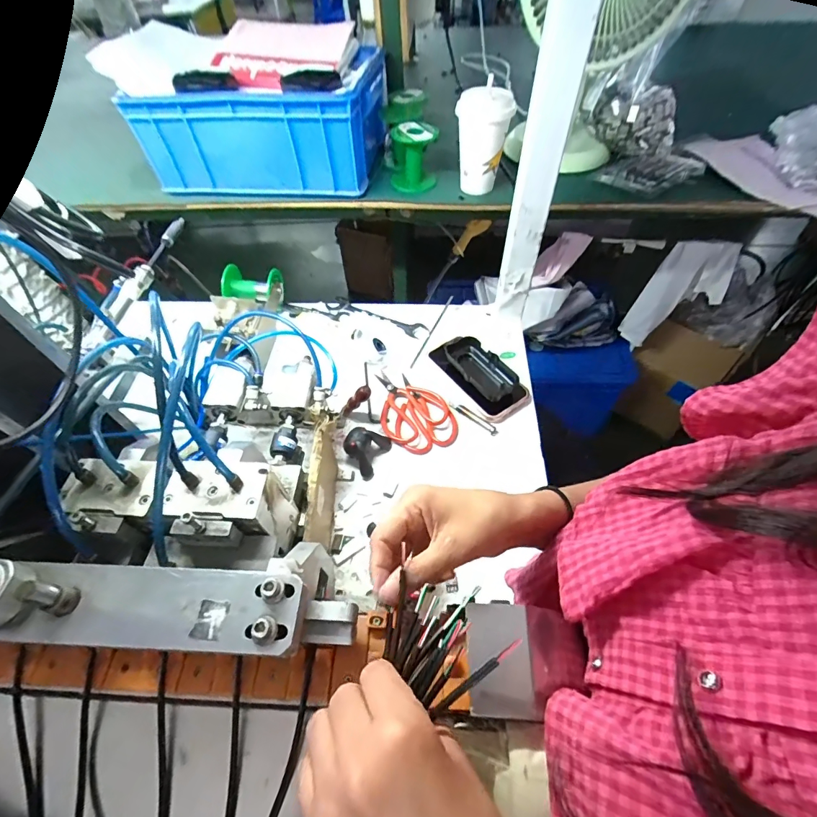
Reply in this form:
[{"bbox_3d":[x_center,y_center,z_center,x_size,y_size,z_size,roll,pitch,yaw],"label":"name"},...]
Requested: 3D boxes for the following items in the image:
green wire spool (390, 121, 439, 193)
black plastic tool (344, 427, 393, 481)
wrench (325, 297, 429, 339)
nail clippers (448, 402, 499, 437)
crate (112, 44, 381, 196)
[{"bbox_3d":[0.009,-0.377,0.604,0.066,0.075,0.082,-3,54,-1],"label":"green wire spool"},{"bbox_3d":[-0.052,0.047,0.494,0.040,0.047,0.060,22,57,16],"label":"black plastic tool"},{"bbox_3d":[-0.054,-0.152,0.655,0.172,0.012,0.033,22,57,16],"label":"wrench"},{"bbox_3d":[0.087,0.012,0.538,0.075,0.012,0.010,34,61,23],"label":"nail clippers"},{"bbox_3d":[-0.209,-0.434,0.616,0.317,0.120,0.202,6,54,6],"label":"crate"}]

